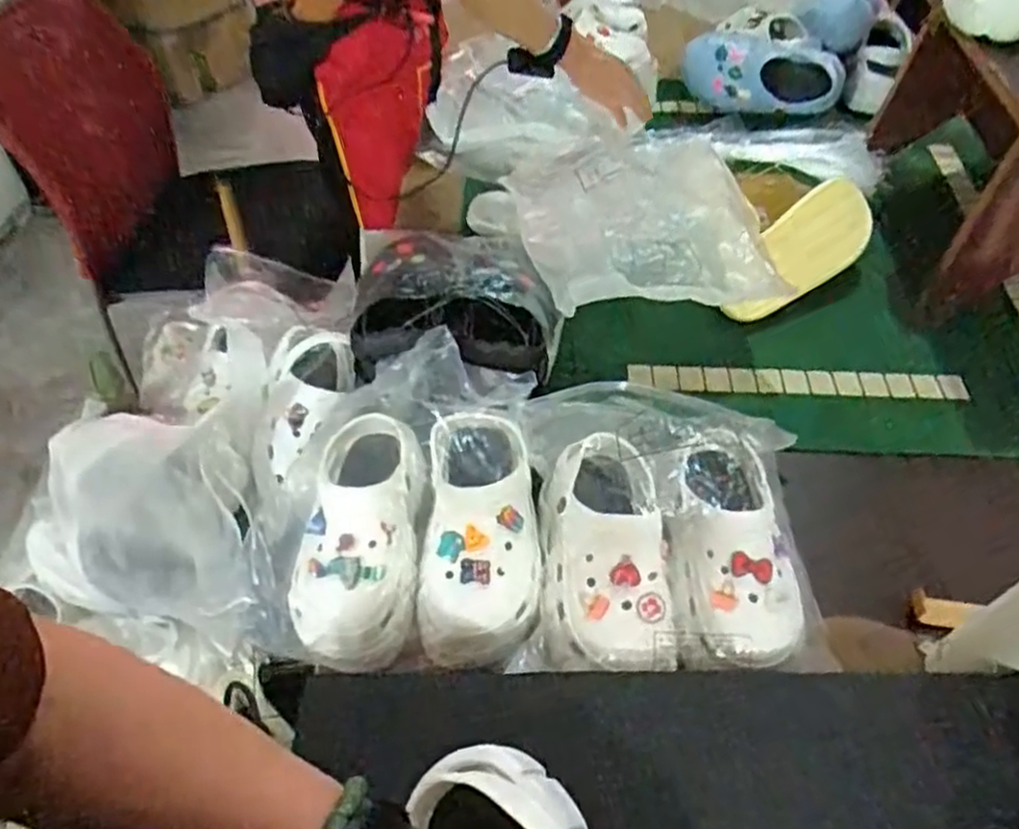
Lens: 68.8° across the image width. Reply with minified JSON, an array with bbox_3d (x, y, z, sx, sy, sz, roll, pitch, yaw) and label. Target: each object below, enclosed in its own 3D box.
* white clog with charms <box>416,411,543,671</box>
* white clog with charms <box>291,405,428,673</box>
[{"bbox_3d":[-0.025,0.110,0.692,0.107,0.077,0.233,1,67,3],"label":"white clog with charms"},{"bbox_3d":[-0.138,0.103,0.688,0.117,0.074,0.233,4,49,5],"label":"white clog with charms"}]

